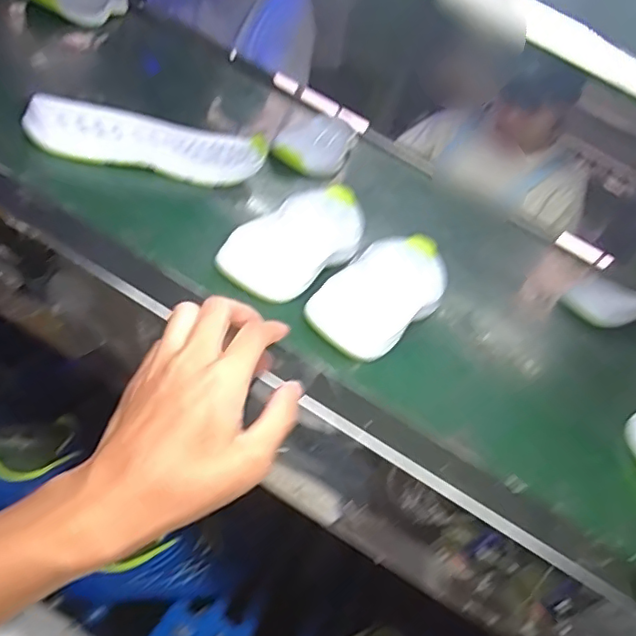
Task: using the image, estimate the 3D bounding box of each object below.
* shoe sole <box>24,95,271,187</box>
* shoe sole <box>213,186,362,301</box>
[{"bbox_3d":[-0.159,-0.177,0.562,0.235,0.027,0.093,-2,56,-38],"label":"shoe sole"},{"bbox_3d":[-0.005,-0.081,0.544,0.085,0.031,0.242,28,33,12],"label":"shoe sole"}]

